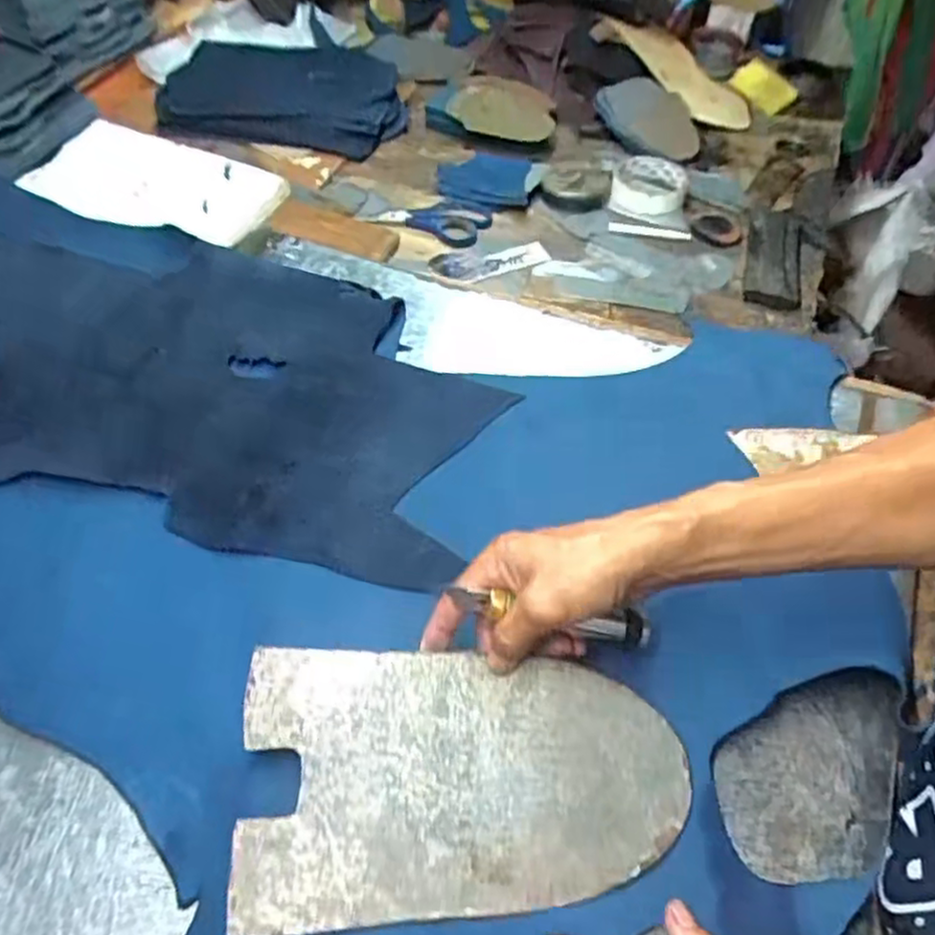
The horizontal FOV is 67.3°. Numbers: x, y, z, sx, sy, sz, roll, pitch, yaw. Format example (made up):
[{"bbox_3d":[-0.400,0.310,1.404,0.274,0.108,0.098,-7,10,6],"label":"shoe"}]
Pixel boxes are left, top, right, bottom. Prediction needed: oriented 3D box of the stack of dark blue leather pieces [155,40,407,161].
[{"bbox_3d":[-0.231,-0.482,0.910,0.305,0.061,0.215,8,52,7],"label":"stack of dark blue leather pieces"}]

